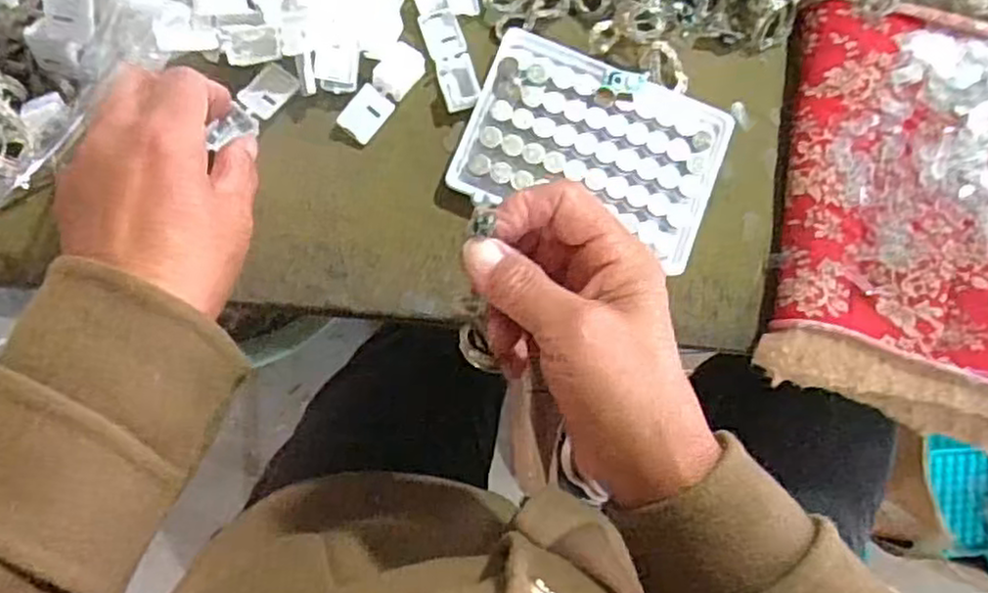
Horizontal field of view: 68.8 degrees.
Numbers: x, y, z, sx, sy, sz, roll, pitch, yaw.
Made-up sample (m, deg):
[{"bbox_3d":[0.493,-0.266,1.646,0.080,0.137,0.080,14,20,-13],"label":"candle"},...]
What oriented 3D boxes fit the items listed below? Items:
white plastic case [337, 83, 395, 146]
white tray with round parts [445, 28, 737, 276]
[{"bbox_3d":[-0.065,-0.093,0.370,0.019,0.004,0.026,39,85,-19],"label":"white plastic case"},{"bbox_3d":[0.051,-0.076,0.376,0.128,0.015,0.090,21,81,-2],"label":"white tray with round parts"}]

